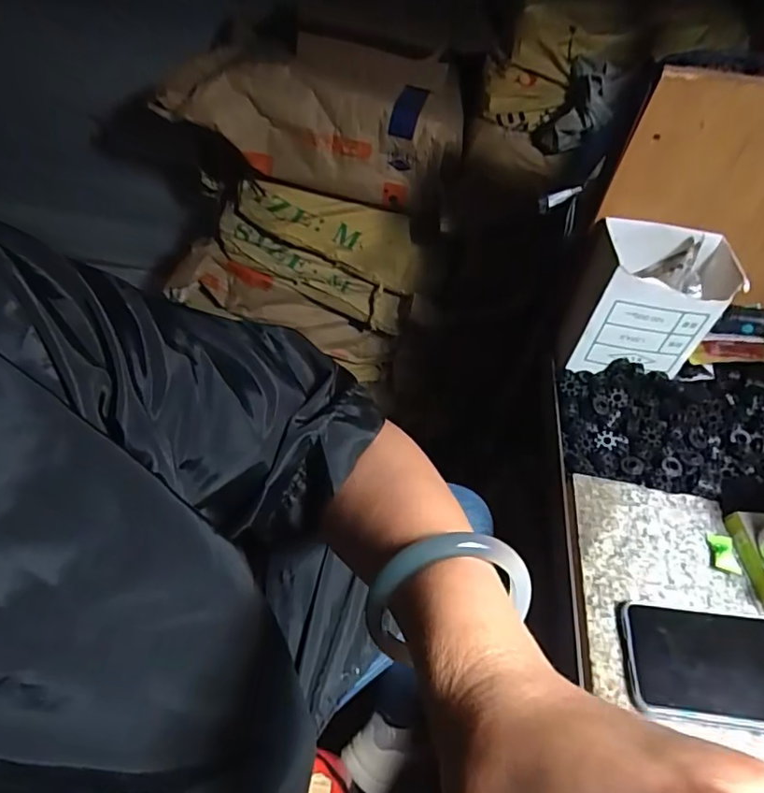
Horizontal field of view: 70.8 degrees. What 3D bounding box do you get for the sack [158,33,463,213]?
[{"bbox_3d":[-0.117,-0.469,0.936,0.490,0.200,0.160,7,47,-1],"label":"sack"}]

